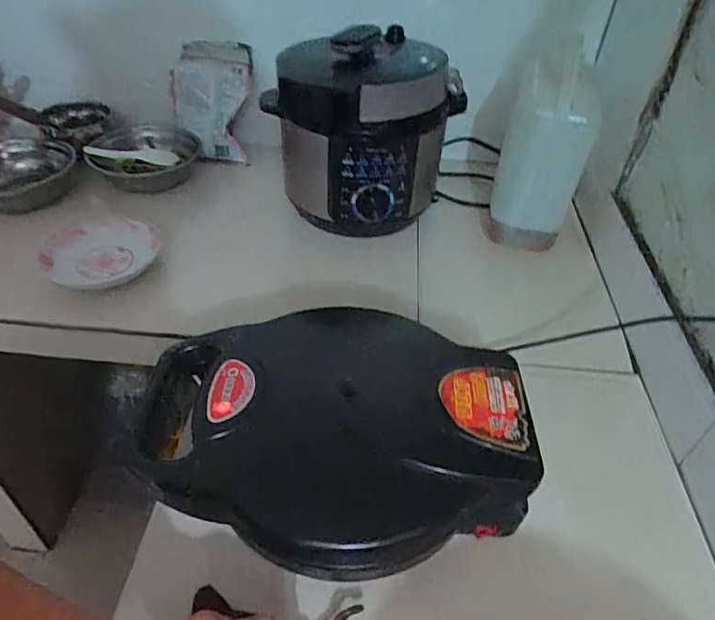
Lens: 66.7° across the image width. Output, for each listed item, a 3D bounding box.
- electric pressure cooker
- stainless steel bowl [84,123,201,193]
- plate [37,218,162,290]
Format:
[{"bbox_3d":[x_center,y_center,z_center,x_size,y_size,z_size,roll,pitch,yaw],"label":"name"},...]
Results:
[{"bbox_3d":[0.010,-0.297,0.876,0.245,0.265,0.250,0,48,0],"label":"electric pressure cooker"},{"bbox_3d":[-0.396,-0.284,1.017,0.198,0.064,0.170,-3,43,-8],"label":"stainless steel bowl"},{"bbox_3d":[-0.399,-0.091,0.847,0.171,0.035,0.157,2,42,-2],"label":"plate"}]

